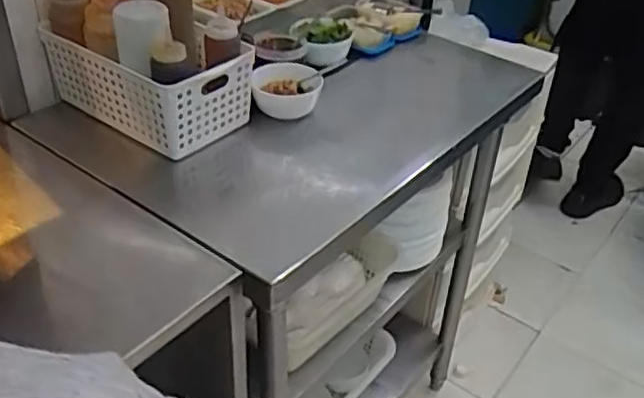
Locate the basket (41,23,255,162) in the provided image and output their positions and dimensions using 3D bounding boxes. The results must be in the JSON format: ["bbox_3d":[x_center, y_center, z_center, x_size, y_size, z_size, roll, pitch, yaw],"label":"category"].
[{"bbox_3d":[-0.233,-0.167,0.922,0.249,0.120,0.147,26,42,27],"label":"basket"}]

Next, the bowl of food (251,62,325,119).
[{"bbox_3d":[-0.049,-0.161,0.979,0.094,0.052,0.095,2,37,-2],"label":"bowl of food"}]

